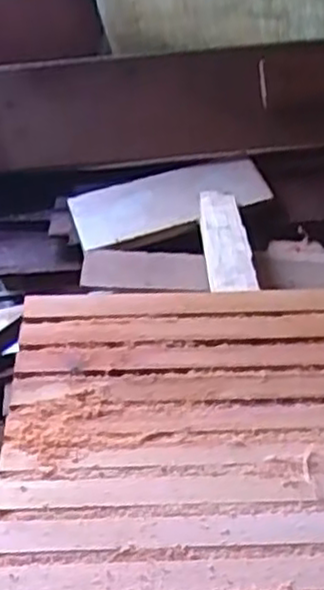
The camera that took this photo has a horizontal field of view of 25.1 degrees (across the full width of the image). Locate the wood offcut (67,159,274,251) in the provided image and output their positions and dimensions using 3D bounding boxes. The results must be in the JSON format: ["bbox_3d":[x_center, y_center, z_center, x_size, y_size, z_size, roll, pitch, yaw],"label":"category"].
[{"bbox_3d":[0.008,-0.125,0.938,0.248,0.024,0.108,-14,45,-1],"label":"wood offcut"}]

